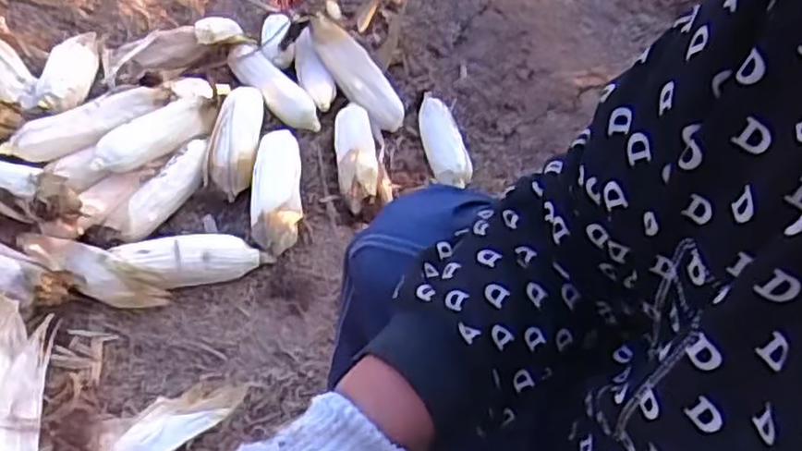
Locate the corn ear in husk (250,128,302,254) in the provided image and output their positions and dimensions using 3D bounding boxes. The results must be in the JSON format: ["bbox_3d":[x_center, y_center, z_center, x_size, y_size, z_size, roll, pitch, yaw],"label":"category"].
[{"bbox_3d":[-0.185,-0.056,1.077,0.071,0.059,0.241,-4,51,-5],"label":"corn ear in husk"}]

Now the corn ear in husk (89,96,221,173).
[{"bbox_3d":[-0.369,-0.136,1.086,0.069,0.065,0.221,33,57,23],"label":"corn ear in husk"}]

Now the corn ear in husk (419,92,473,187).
[{"bbox_3d":[0.072,-0.150,1.207,0.070,0.045,0.257,-7,51,-7],"label":"corn ear in husk"}]

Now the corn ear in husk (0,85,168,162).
[{"bbox_3d":[-0.459,-0.154,1.058,0.056,0.049,0.232,38,59,26],"label":"corn ear in husk"}]

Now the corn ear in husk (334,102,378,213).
[{"bbox_3d":[-0.071,-0.117,1.148,0.065,0.054,0.247,-5,51,-5],"label":"corn ear in husk"}]

